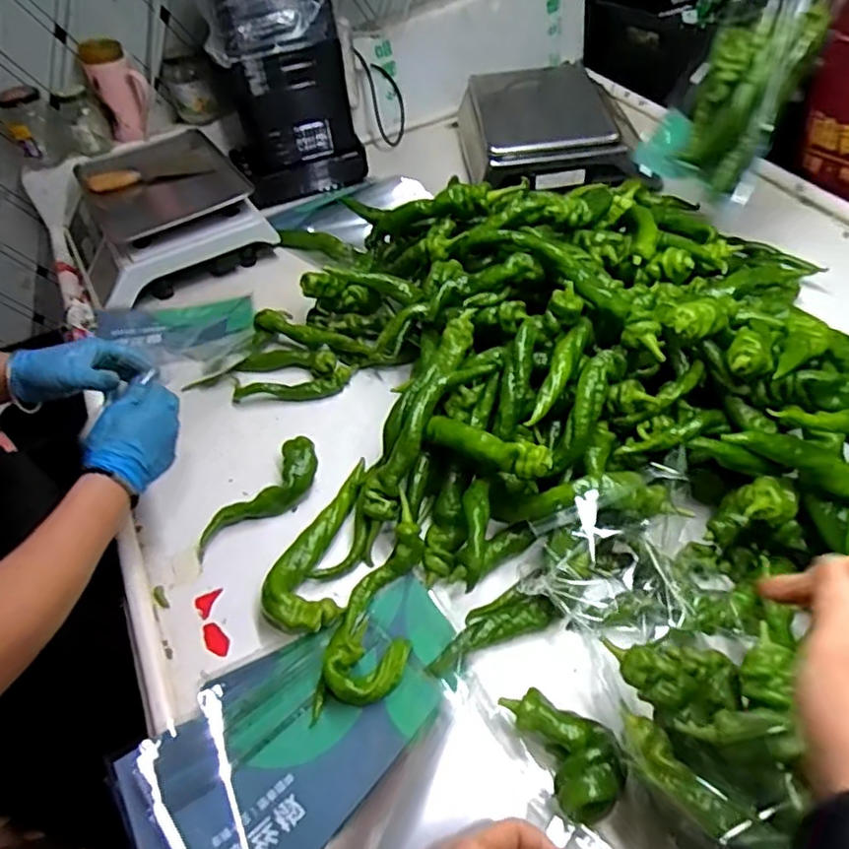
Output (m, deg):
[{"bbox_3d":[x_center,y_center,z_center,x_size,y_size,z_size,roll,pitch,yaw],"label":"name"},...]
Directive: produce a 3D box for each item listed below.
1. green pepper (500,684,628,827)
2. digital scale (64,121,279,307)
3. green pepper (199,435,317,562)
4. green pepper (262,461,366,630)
[{"bbox_3d":[0.121,0.270,0.537,0.063,0.049,0.106,-20,50,-12],"label":"green pepper"},{"bbox_3d":[-0.462,-0.370,1.129,0.316,0.113,0.354,-28,52,-19],"label":"digital scale"},{"bbox_3d":[-0.190,0.087,0.750,0.059,0.047,0.178,31,58,29],"label":"green pepper"},{"bbox_3d":[-0.118,0.127,0.699,0.081,0.035,0.198,1,49,7],"label":"green pepper"}]

